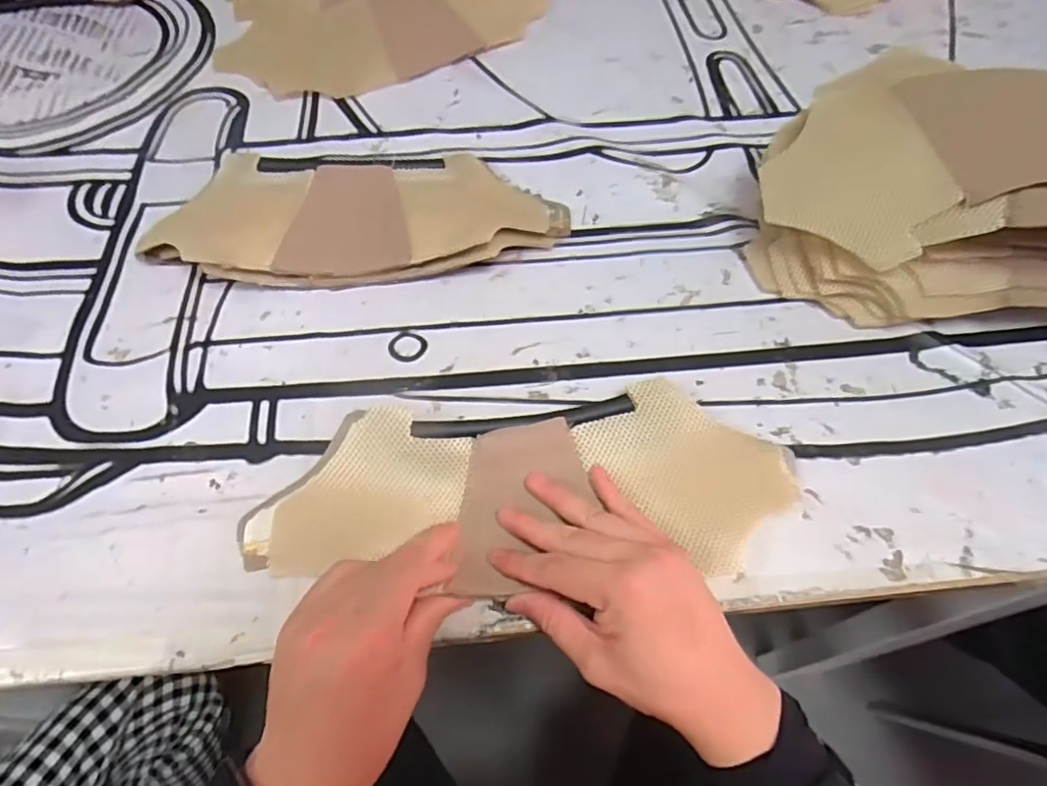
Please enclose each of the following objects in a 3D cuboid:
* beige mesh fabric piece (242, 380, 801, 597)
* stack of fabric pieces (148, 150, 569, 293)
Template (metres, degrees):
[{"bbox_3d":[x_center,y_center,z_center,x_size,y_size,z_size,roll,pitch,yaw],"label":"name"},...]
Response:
[{"bbox_3d":[0.003,0.064,0.409,0.358,0.017,0.128,-3,67,-5],"label":"beige mesh fabric piece"},{"bbox_3d":[-0.145,-0.161,0.545,0.370,0.040,0.144,-3,60,-2],"label":"stack of fabric pieces"}]

